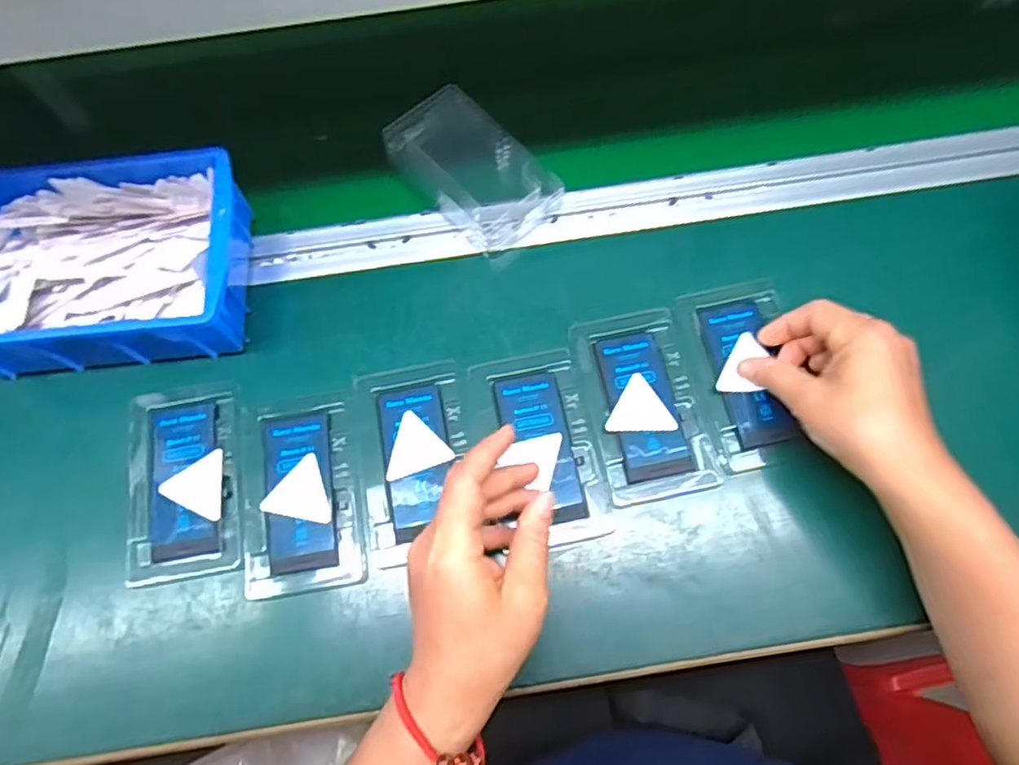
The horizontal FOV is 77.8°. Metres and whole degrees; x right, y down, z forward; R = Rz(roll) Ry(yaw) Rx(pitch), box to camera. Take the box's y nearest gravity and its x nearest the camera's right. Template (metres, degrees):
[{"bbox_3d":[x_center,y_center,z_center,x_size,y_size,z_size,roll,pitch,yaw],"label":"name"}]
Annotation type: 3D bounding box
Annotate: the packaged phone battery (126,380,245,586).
[{"bbox_3d":[-0.214,0.063,0.414,0.071,0.009,0.125,-8,72,-1],"label":"packaged phone battery"}]

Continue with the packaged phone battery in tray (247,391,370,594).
[{"bbox_3d":[-0.135,0.070,0.413,0.074,0.005,0.127,-8,72,-1],"label":"packaged phone battery in tray"}]

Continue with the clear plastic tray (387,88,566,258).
[{"bbox_3d":[-0.029,-0.164,0.482,0.079,0.027,0.130,-43,76,-11],"label":"clear plastic tray"}]

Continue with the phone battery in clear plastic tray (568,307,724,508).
[{"bbox_3d":[0.089,0.014,0.426,0.072,0.004,0.128,-12,72,-2],"label":"phone battery in clear plastic tray"}]

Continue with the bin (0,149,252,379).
[{"bbox_3d":[-0.284,-0.081,0.439,0.204,0.059,0.138,-6,72,0],"label":"bin"}]

